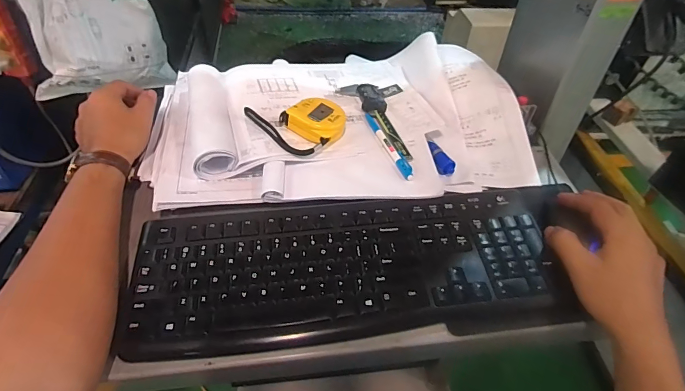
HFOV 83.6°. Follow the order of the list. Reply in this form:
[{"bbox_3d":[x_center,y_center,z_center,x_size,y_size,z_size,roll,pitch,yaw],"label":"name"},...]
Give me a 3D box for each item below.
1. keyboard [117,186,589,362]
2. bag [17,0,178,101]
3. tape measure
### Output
[{"bbox_3d":[0.019,0.071,0.408,0.454,0.031,0.154,-4,48,-6],"label":"keyboard"},{"bbox_3d":[-0.419,-0.299,0.633,0.212,0.244,0.052,-19,25,-28],"label":"bag"},{"bbox_3d":[-0.055,-0.100,0.495,0.089,0.028,0.107,-35,58,-30],"label":"tape measure"}]

